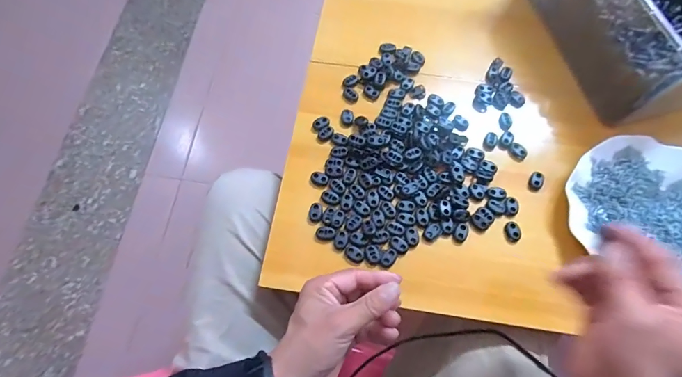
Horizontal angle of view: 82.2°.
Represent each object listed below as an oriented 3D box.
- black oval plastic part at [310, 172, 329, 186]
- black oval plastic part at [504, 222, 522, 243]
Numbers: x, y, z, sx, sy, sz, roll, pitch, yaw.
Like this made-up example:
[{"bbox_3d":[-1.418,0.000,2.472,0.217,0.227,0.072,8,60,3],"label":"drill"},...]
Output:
[{"bbox_3d":[-0.024,-0.011,0.453,0.021,0.004,0.017,19,70,8],"label":"black oval plastic part"},{"bbox_3d":[0.189,0.048,0.429,0.016,0.006,0.023,-7,68,-2],"label":"black oval plastic part"}]

